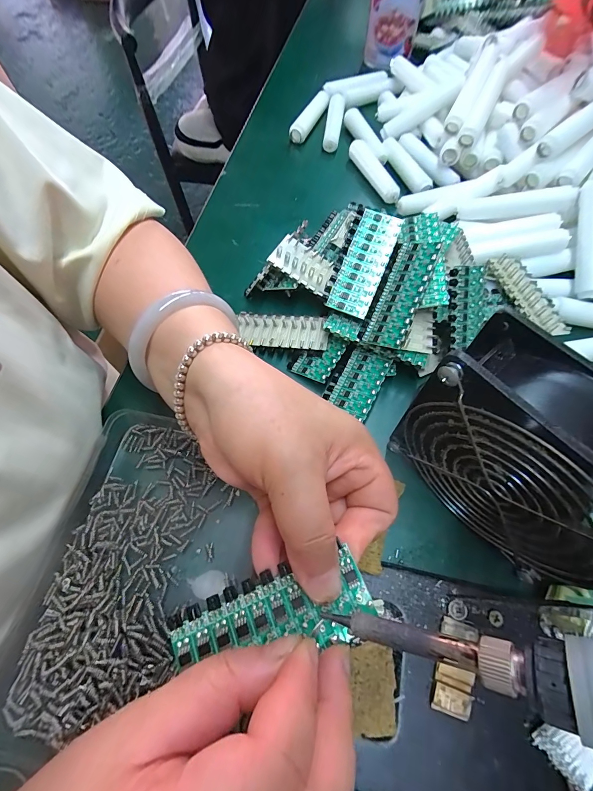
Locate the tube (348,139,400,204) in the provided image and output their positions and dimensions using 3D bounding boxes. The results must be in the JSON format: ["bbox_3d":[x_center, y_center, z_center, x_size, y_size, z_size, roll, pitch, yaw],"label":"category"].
[{"bbox_3d":[0.082,-0.234,0.364,0.016,0.017,0.094,-23,65,-8],"label":"tube"}]

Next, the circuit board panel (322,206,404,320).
[{"bbox_3d":[0.048,-0.098,0.258,0.036,0.008,0.075,22,95,13],"label":"circuit board panel"}]

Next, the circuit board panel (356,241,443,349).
[{"bbox_3d":[0.070,-0.071,0.243,0.036,0.004,0.075,23,93,42],"label":"circuit board panel"}]

